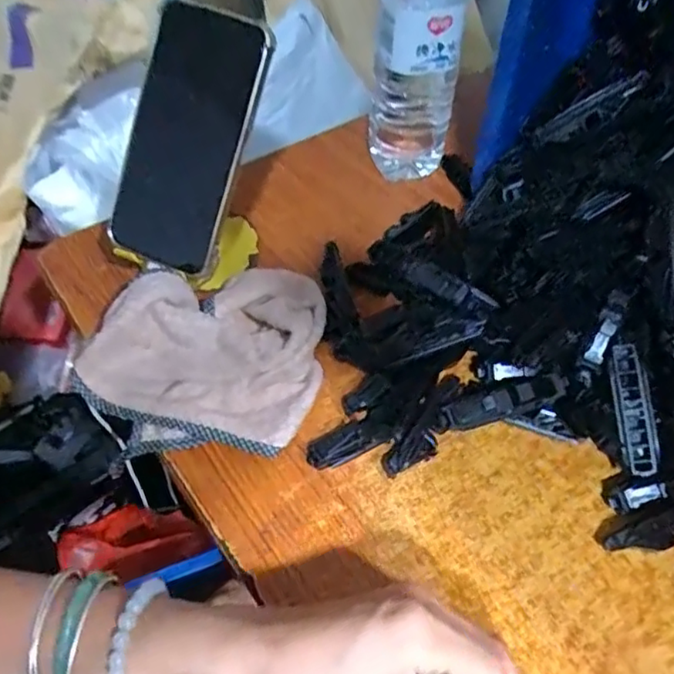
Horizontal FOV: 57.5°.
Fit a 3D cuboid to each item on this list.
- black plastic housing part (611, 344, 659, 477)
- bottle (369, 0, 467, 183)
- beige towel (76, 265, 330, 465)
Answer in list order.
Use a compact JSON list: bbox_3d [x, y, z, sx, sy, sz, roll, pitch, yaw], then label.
[{"bbox_3d":[0.172,0.042,0.357,0.018,0.005,0.074,-3,78,-3],"label":"black plastic housing part"},{"bbox_3d":[0.063,-0.233,0.494,0.071,0.203,0.070,5,51,3],"label":"bottle"},{"bbox_3d":[-0.086,0.002,0.400,0.147,0.048,0.136,4,51,2],"label":"beige towel"}]

